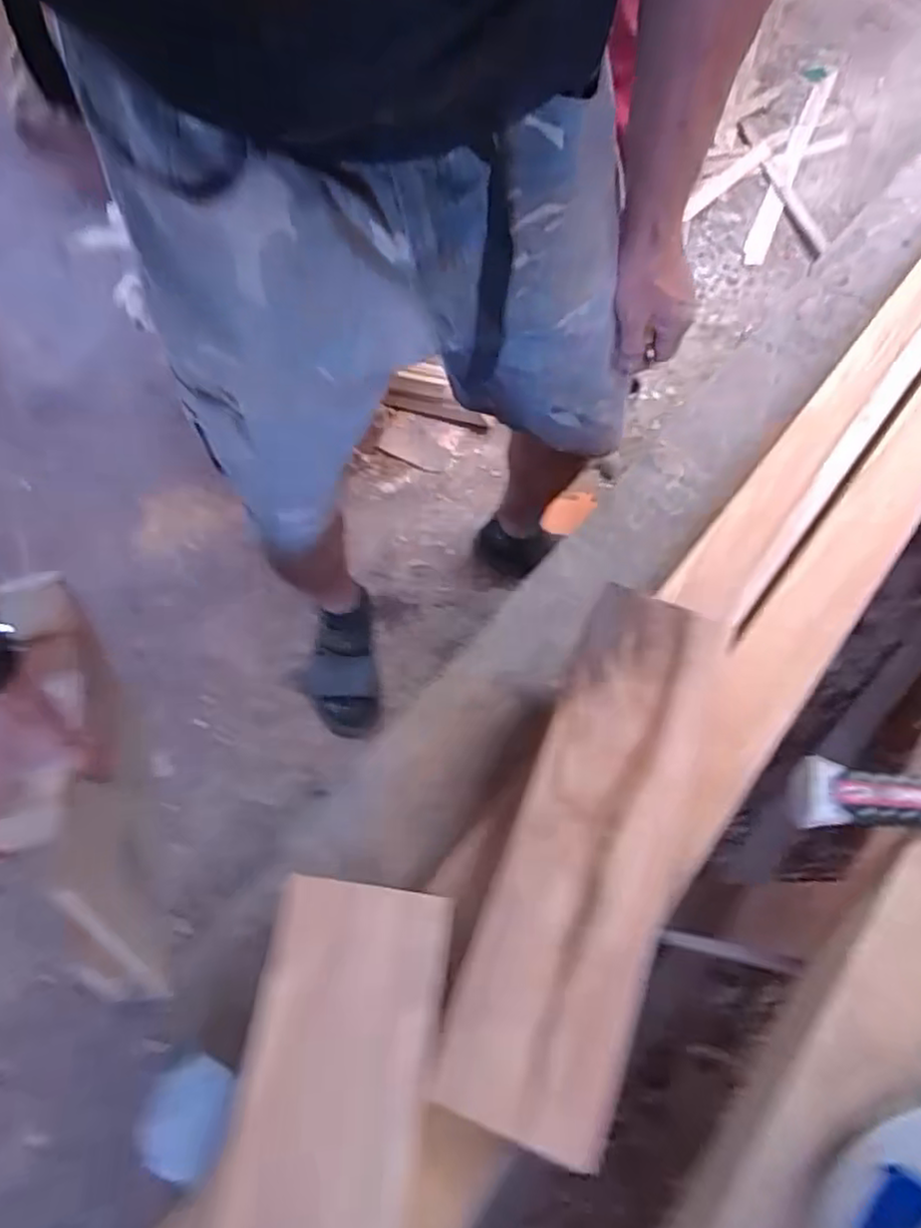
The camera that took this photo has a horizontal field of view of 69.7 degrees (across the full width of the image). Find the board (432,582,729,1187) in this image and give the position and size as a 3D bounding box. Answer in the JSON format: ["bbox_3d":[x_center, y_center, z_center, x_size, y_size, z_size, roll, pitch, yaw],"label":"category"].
[{"bbox_3d":[0.093,0.144,0.443,0.110,0.023,0.353,22,66,7],"label":"board"}]

